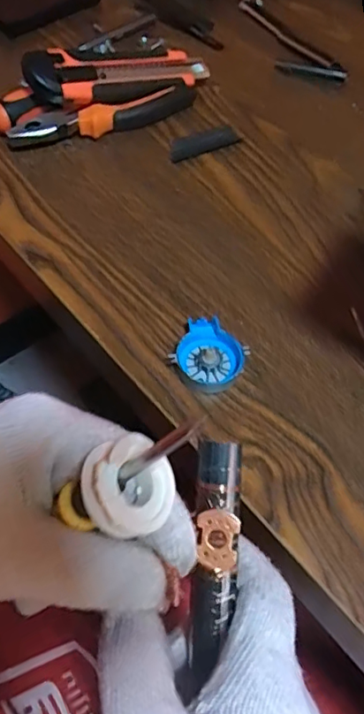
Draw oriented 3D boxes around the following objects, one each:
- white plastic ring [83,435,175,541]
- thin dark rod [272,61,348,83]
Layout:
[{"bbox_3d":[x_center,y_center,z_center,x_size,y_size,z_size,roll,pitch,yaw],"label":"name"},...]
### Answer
[{"bbox_3d":[-0.018,0.046,0.192,0.033,0.023,0.028,-32,66,-20],"label":"white plastic ring"},{"bbox_3d":[0.119,-0.263,0.497,0.067,0.012,0.010,5,59,0],"label":"thin dark rod"}]

